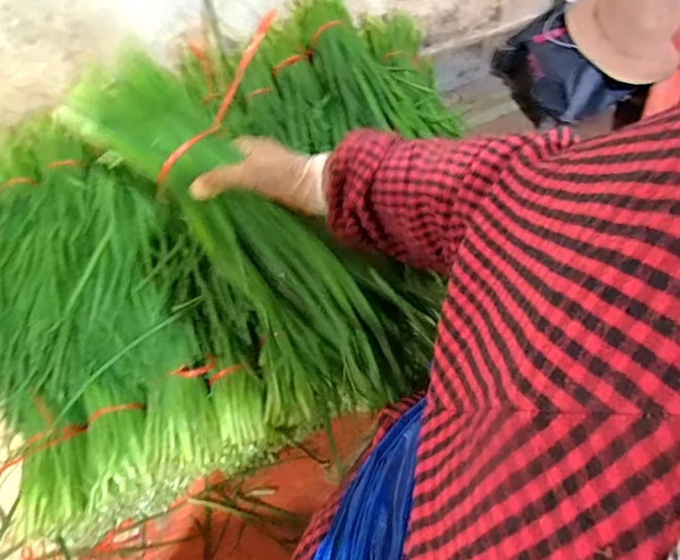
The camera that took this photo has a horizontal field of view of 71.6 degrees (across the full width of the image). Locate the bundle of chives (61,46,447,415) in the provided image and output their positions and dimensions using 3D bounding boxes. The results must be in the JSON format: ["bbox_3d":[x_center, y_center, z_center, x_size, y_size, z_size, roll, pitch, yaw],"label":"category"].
[{"bbox_3d":[-0.087,-0.046,0.472,0.415,0.080,0.140,43,72,4],"label":"bundle of chives"}]

